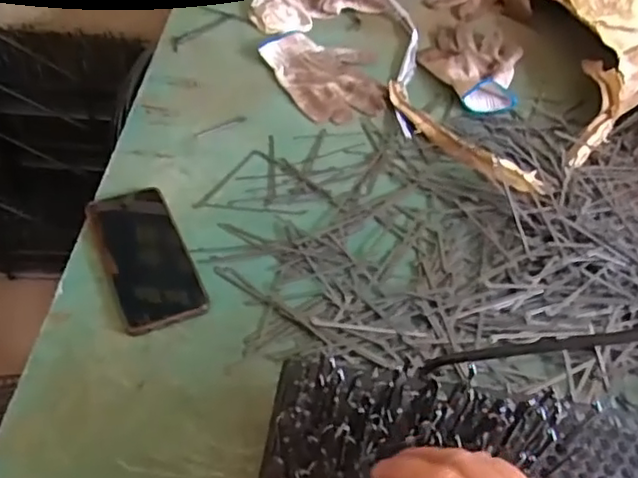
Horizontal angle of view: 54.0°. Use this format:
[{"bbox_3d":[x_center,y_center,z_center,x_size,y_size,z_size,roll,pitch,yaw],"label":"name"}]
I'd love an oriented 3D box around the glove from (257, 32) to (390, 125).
[{"bbox_3d":[0.020,-0.220,0.810,0.147,0.015,0.181,-20,54,-21],"label":"glove"}]

